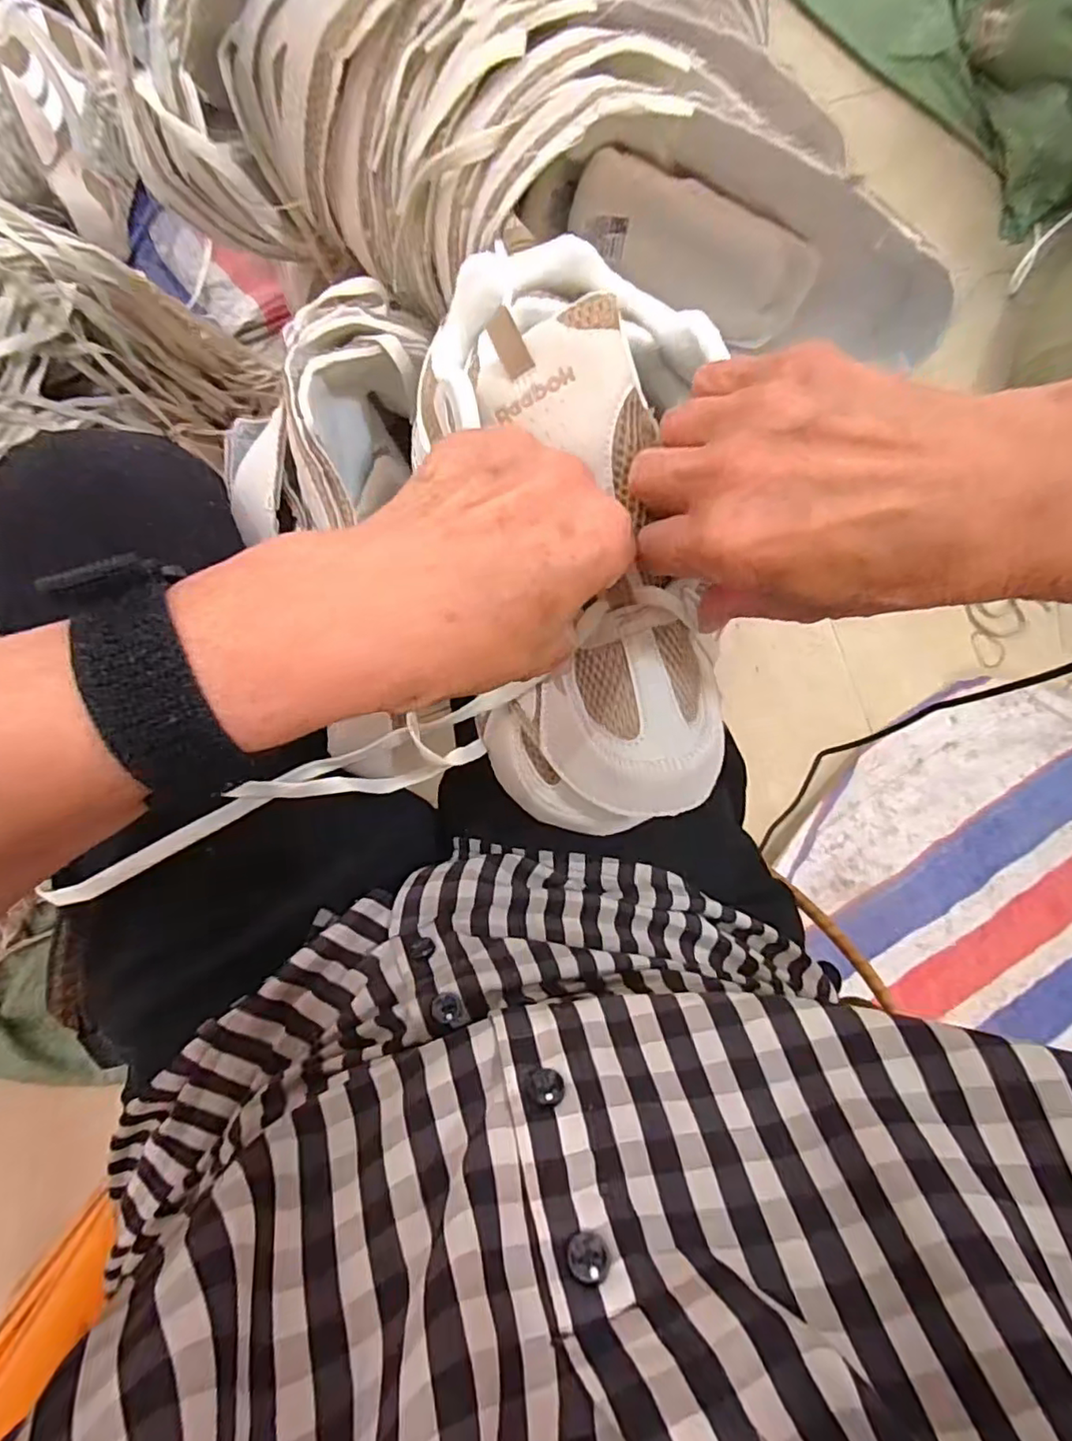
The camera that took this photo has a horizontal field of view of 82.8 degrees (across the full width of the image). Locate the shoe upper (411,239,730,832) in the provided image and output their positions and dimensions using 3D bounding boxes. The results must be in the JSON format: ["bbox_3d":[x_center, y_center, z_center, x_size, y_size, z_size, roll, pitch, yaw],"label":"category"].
[{"bbox_3d":[0.020,-0.069,0.272,0.113,0.083,0.256,-10,99,-7],"label":"shoe upper"}]

